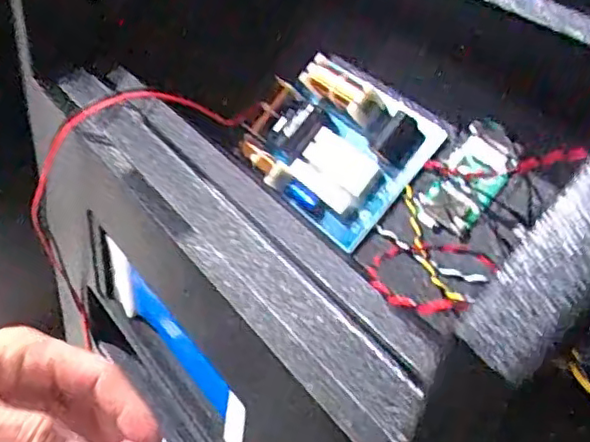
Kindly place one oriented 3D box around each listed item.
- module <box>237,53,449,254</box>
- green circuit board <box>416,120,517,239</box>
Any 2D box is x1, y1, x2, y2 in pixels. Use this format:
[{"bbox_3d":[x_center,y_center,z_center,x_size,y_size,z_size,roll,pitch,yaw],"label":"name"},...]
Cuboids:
[{"bbox_3d":[0.027,-0.063,0.507,0.149,0.114,0.024,40,7,27],"label":"module"},{"bbox_3d":[0.122,-0.028,0.444,0.008,0.079,0.046,9,30,-50],"label":"green circuit board"}]

